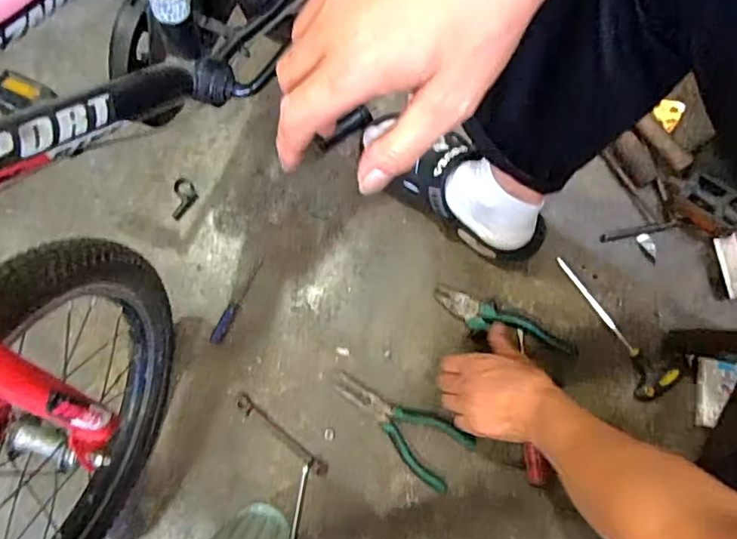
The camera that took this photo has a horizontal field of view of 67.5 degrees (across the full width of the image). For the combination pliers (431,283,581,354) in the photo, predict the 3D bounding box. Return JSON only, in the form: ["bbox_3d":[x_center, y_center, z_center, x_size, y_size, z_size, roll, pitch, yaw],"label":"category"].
[{"bbox_3d":[0.177,0.069,0.717,0.193,0.019,0.046,20,80,3],"label":"combination pliers"}]

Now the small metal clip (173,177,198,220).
[{"bbox_3d":[-0.253,-0.099,0.761,0.030,0.010,0.058,1,80,-1],"label":"small metal clip"}]

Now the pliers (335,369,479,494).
[{"bbox_3d":[0.036,0.198,0.698,0.184,0.016,0.074,31,81,5],"label":"pliers"}]

